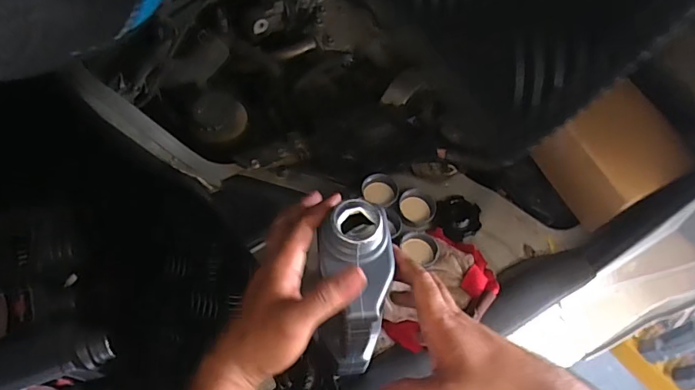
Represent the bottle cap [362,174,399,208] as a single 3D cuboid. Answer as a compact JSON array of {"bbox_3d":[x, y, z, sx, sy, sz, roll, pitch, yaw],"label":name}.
[{"bbox_3d":[0.046,-0.007,0.638,0.049,0.021,0.039,15,63,5],"label":"bottle cap"}]

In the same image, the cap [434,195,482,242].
[{"bbox_3d":[0.148,0.029,0.620,0.061,0.020,0.061,1,63,-3],"label":"cap"}]

